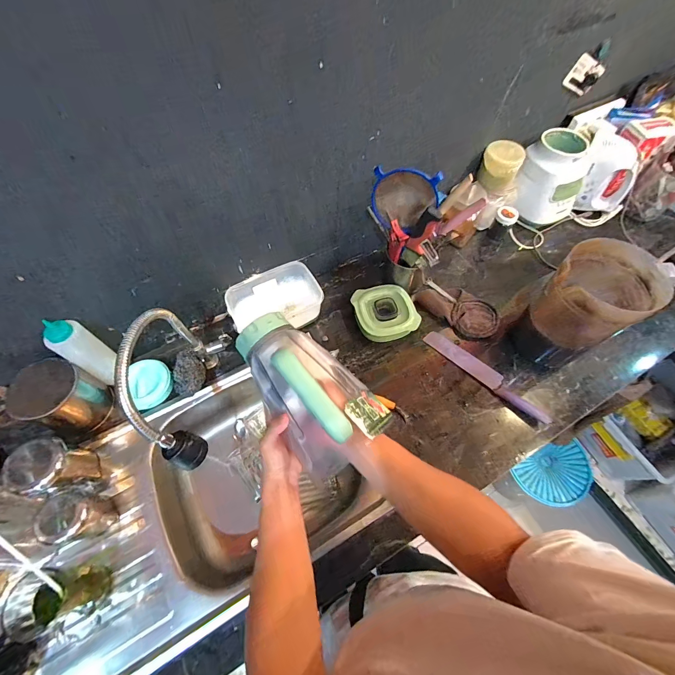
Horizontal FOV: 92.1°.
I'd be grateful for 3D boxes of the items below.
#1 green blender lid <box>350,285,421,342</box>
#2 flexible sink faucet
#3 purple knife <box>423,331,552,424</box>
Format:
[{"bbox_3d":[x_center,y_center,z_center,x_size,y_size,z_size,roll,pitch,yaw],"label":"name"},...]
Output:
[{"bbox_3d":[0.112,-0.059,0.766,0.134,0.033,0.133,-16,63,-9],"label":"green blender lid"},{"bbox_3d":[-0.253,0.083,0.554,0.077,0.288,0.274,-9,62,-6],"label":"flexible sink faucet"},{"bbox_3d":[0.324,0.078,0.714,0.294,0.015,0.041,42,69,17],"label":"purple knife"}]

